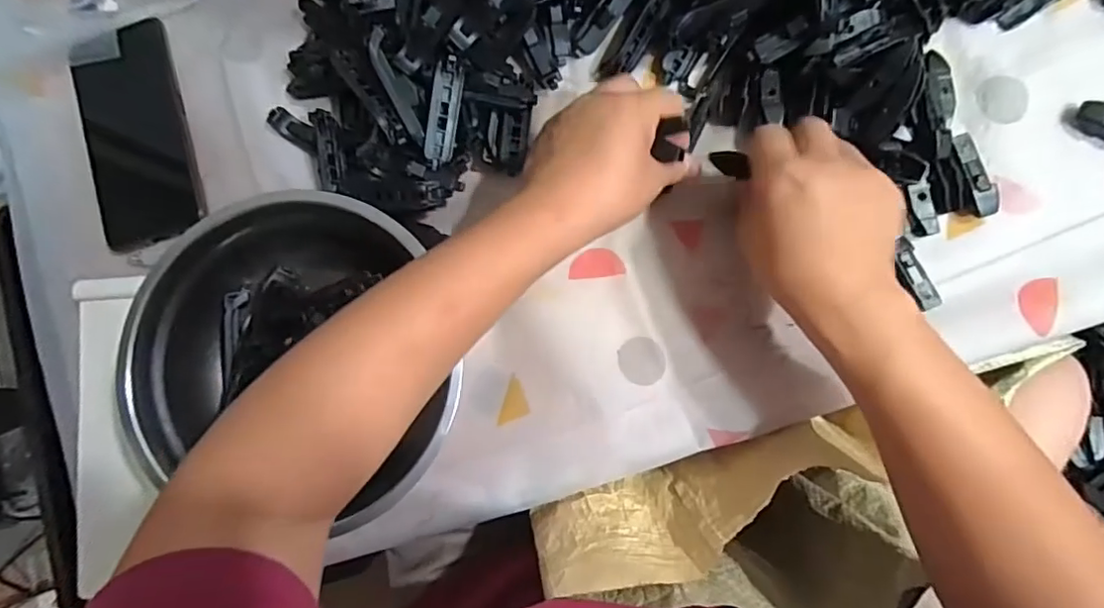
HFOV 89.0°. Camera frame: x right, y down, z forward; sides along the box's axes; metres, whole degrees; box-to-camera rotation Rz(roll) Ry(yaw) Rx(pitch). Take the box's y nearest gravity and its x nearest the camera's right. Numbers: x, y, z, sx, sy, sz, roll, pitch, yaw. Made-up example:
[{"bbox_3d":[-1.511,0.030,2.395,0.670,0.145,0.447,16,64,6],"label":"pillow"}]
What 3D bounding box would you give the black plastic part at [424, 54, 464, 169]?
[{"bbox_3d":[-0.071,-0.126,0.372,0.016,0.013,0.068,13,102,7],"label":"black plastic part"}]

